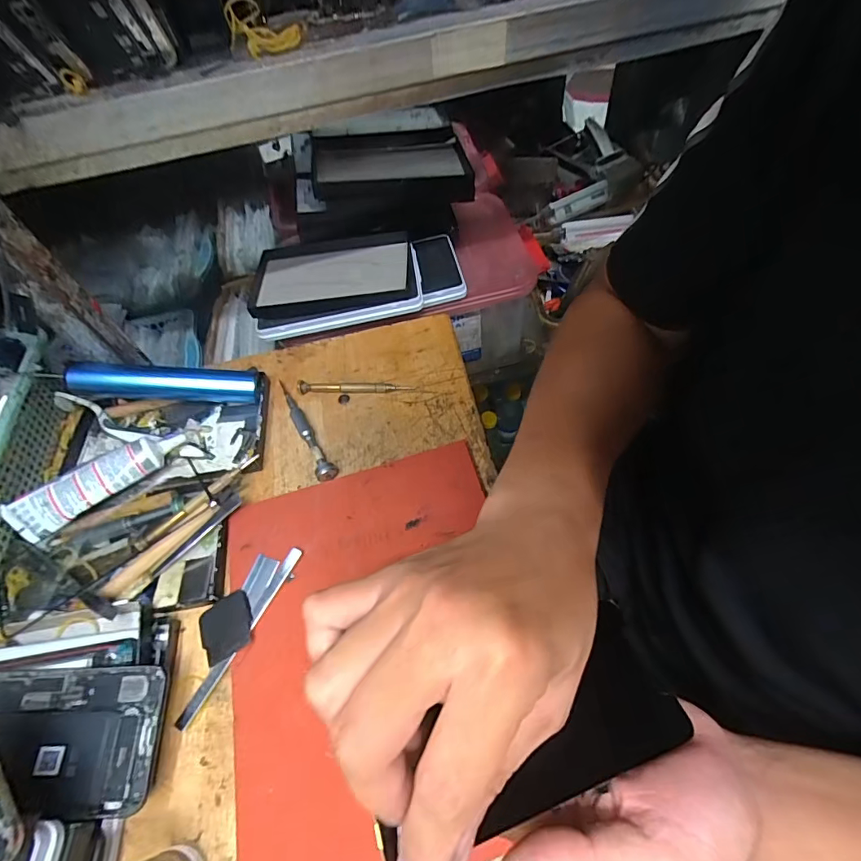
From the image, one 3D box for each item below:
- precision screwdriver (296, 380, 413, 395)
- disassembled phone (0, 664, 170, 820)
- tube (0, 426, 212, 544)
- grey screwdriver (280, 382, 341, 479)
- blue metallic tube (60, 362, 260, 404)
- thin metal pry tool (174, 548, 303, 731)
[{"bbox_3d":[-0.072,-0.041,0.439,0.110,0.007,0.010,0,58,7],"label":"precision screwdriver"},{"bbox_3d":[-0.245,0.188,0.281,0.155,0.005,0.076,-1,64,-3],"label":"disassembled phone"},{"bbox_3d":[-0.266,0.035,0.387,0.153,0.027,0.038,-38,61,-16],"label":"tube"},{"bbox_3d":[-0.115,-0.004,0.419,0.017,0.018,0.126,-29,59,-11],"label":"grey screwdriver"},{"bbox_3d":[-0.240,-0.044,0.421,0.154,0.025,0.024,2,55,-14],"label":"blue metallic tube"},{"bbox_3d":[-0.131,0.141,0.324,0.011,0.004,0.129,22,66,20],"label":"thin metal pry tool"}]

